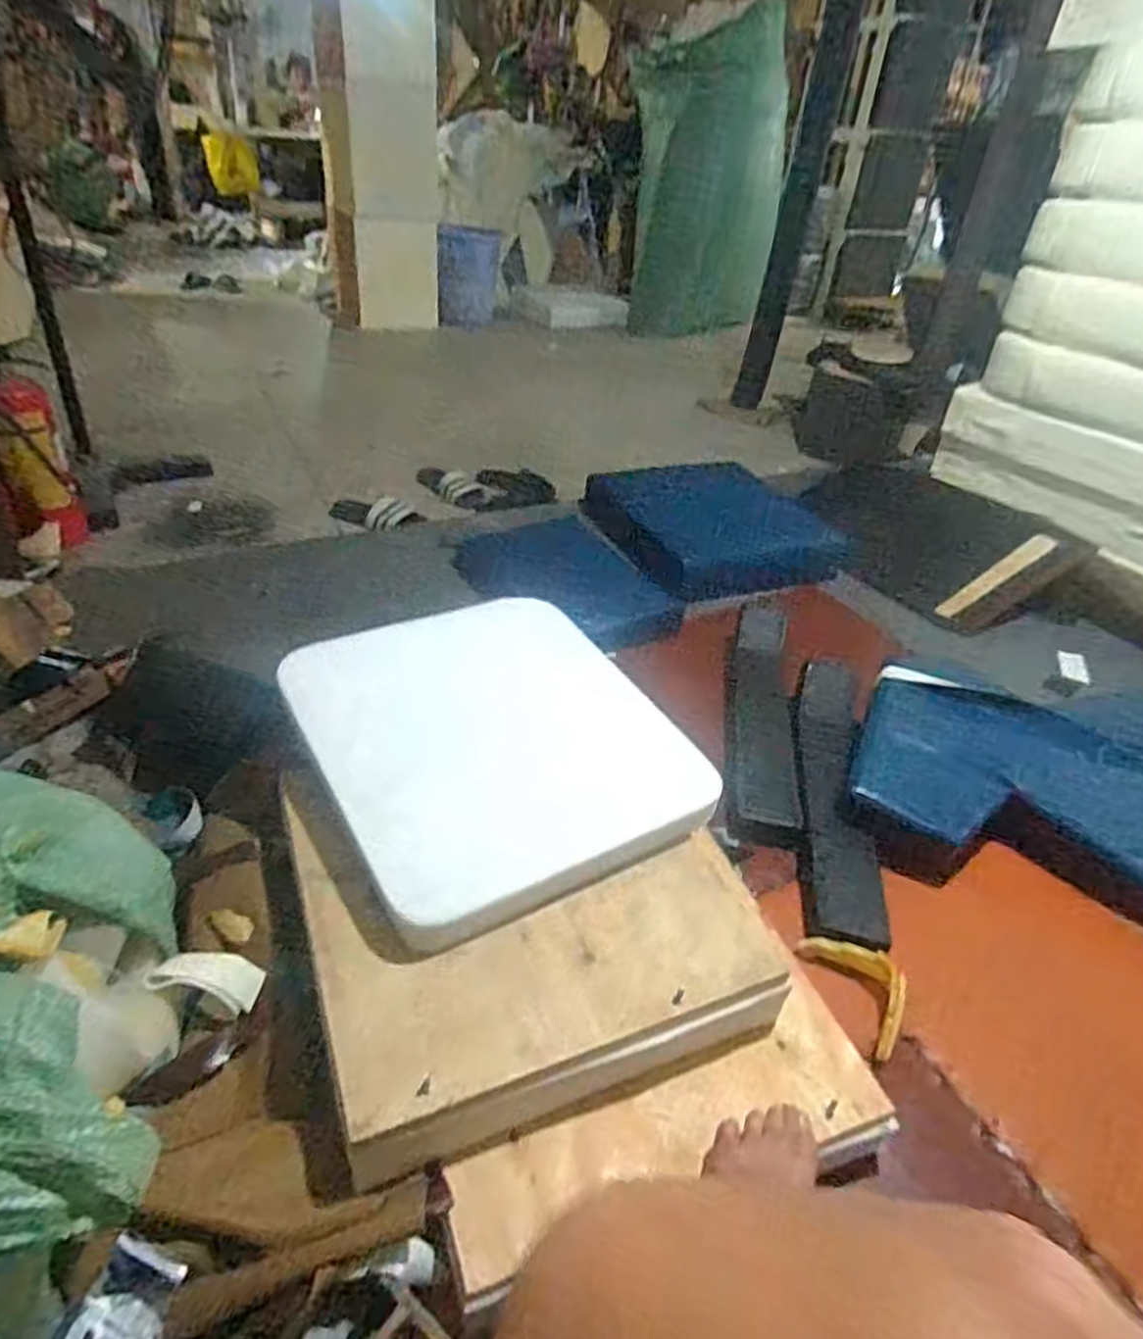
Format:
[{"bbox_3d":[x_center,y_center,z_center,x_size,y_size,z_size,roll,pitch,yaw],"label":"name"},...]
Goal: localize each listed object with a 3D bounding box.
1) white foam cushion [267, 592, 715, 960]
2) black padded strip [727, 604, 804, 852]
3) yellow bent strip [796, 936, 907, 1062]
[{"bbox_3d":[-0.095,0.084,0.981,0.444,0.057,0.447,-17,58,-29],"label":"white foam cushion"},{"bbox_3d":[0.348,0.073,1.387,0.115,0.064,0.585,9,38,7],"label":"black padded strip"},{"bbox_3d":[0.379,0.403,0.991,0.088,0.026,0.167,-47,45,10],"label":"yellow bent strip"}]

